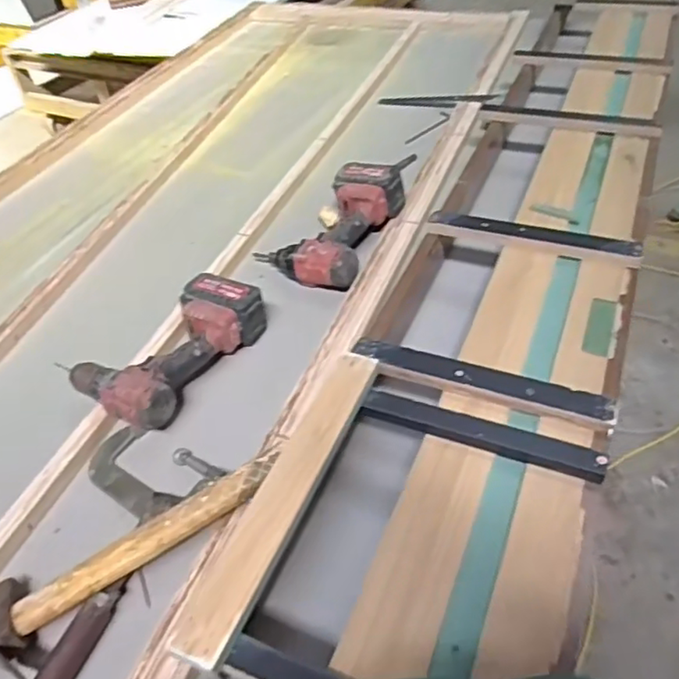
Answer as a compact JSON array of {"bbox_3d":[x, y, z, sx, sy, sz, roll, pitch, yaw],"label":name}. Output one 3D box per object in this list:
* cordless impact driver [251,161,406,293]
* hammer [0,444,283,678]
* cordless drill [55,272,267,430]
[{"bbox_3d":[-0.019,-0.198,1.019,0.187,0.110,0.254,16,48,22],"label":"cordless impact driver"},{"bbox_3d":[-0.209,0.207,0.640,0.321,0.068,0.097,-29,48,-22],"label":"hammer"},{"bbox_3d":[-0.222,0.011,0.839,0.150,0.078,0.267,23,50,27],"label":"cordless drill"}]

